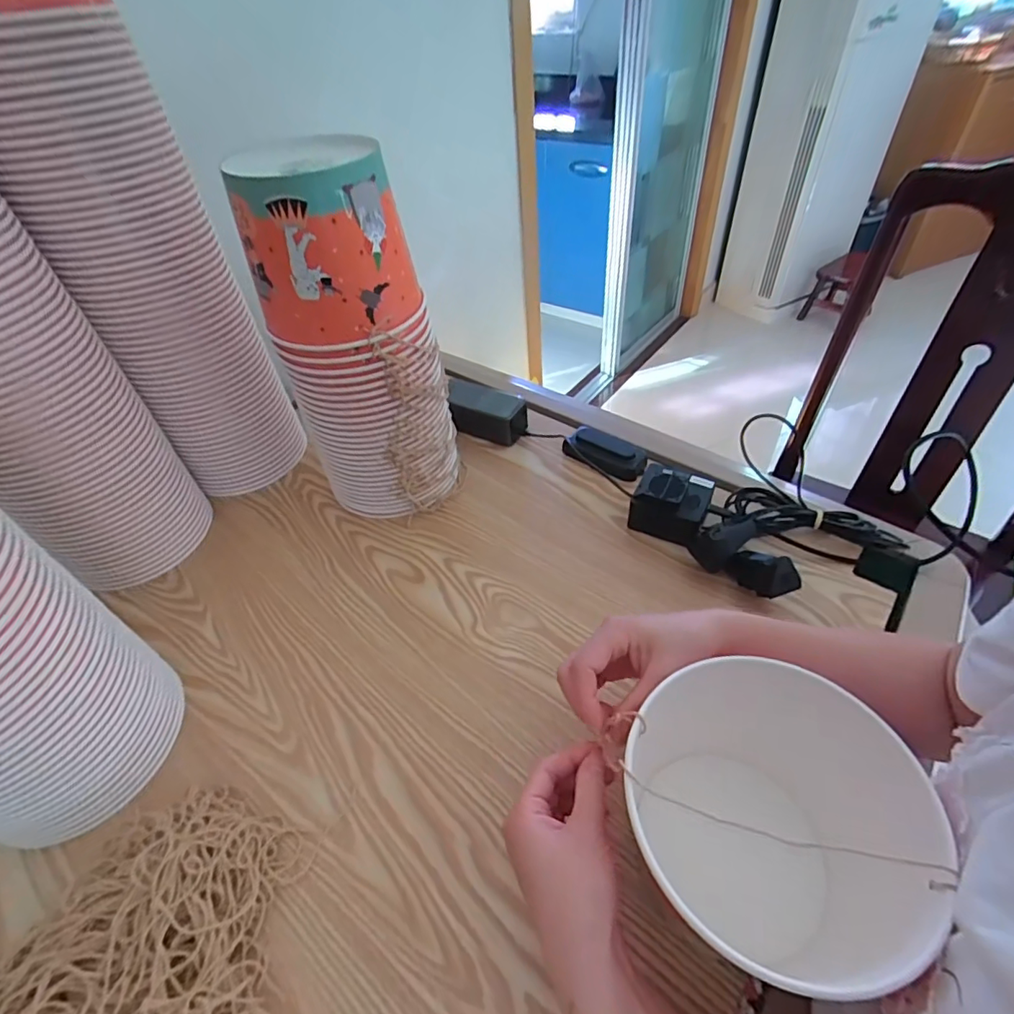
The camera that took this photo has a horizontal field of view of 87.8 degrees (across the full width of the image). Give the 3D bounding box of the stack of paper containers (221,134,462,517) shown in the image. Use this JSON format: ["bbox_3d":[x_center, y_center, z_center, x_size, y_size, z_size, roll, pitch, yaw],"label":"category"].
[{"bbox_3d":[-0.147,-0.156,0.552,0.149,0.355,0.132,-8,46,-3],"label":"stack of paper containers"}]

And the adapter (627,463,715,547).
[{"bbox_3d":[0.184,-0.005,0.588,0.075,0.062,0.070,23,52,24],"label":"adapter"}]

